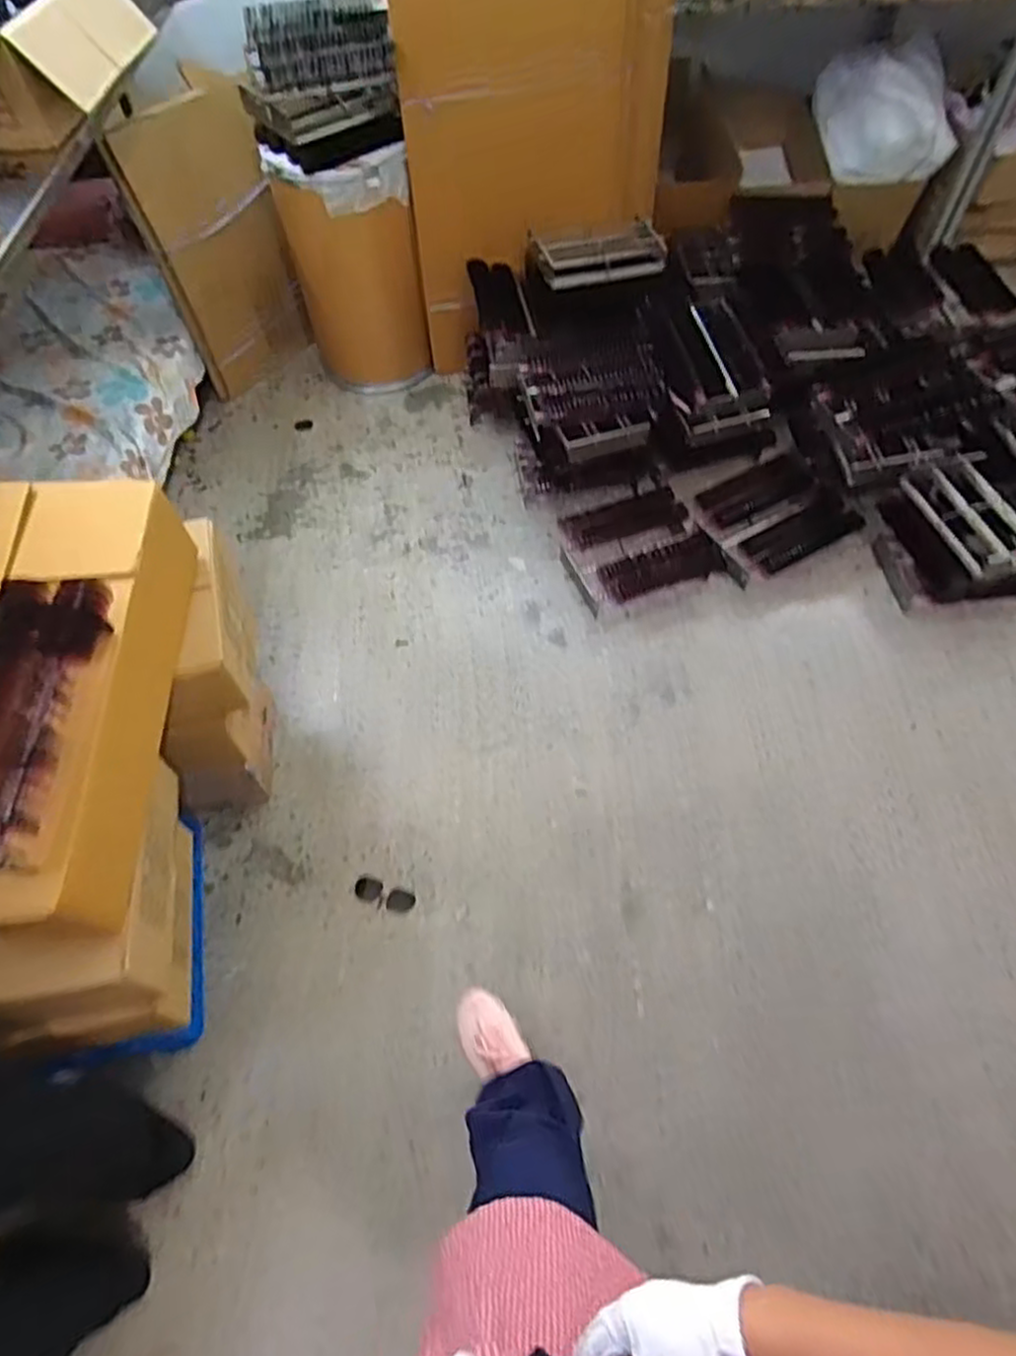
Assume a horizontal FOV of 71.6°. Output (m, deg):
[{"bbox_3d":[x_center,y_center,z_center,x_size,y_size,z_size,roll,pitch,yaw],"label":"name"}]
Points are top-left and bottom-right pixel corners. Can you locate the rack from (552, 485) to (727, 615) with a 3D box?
[{"bbox_3d":[0.310,-0.308,1.673,0.338,0.100,0.256,-18,60,-11],"label":"rack"}]

